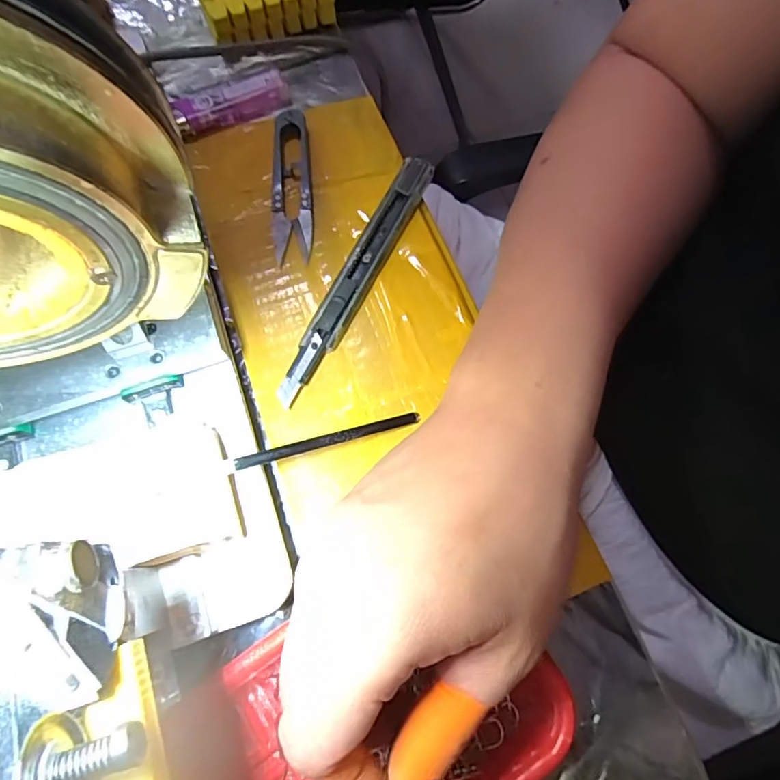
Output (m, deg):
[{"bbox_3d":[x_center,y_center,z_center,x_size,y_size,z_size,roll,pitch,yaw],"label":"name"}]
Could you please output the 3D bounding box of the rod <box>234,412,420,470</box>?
[{"bbox_3d":[-0.026,0.023,0.244,0.092,0.004,0.006,-13,73,-24],"label":"rod"}]

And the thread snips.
[{"bbox_3d":[-0.059,-0.121,0.306,0.023,0.009,0.100,-6,73,-3],"label":"thread snips"}]

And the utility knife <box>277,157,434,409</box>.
[{"bbox_3d":[-0.019,-0.063,0.283,0.021,0.012,0.157,26,74,7],"label":"utility knife"}]

